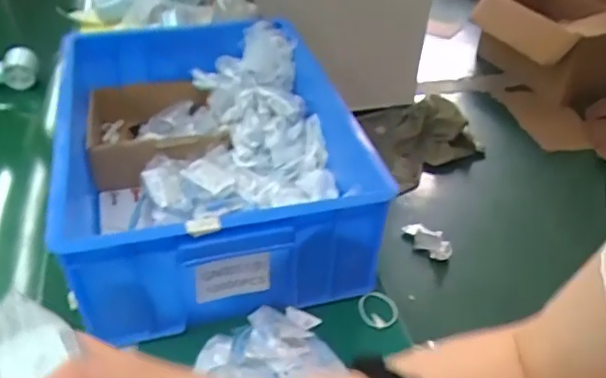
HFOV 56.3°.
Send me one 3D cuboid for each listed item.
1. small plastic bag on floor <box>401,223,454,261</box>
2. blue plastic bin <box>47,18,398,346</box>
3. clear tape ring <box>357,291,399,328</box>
[{"bbox_3d":[0.398,0.162,1.813,0.173,0.043,0.095,26,44,24],"label":"small plastic bag on floor"},{"bbox_3d":[-0.114,-0.056,0.757,0.346,0.158,0.469,-8,41,-15],"label":"blue plastic bin"},{"bbox_3d":[0.088,0.142,0.666,0.045,0.013,0.049,2,39,-2],"label":"clear tape ring"}]

